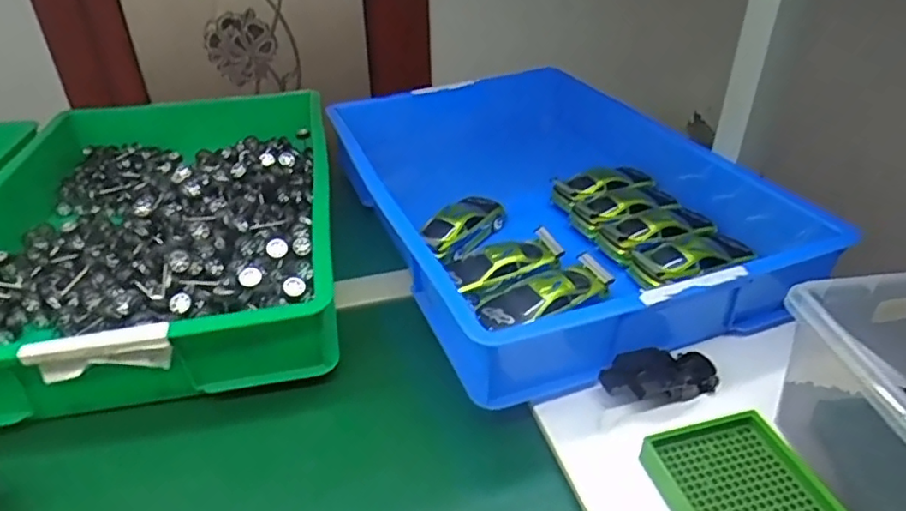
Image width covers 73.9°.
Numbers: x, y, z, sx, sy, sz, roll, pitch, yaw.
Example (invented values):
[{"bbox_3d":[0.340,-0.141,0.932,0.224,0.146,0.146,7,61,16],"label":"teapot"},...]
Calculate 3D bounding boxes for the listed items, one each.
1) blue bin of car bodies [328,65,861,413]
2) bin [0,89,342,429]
[{"bbox_3d":[0.095,-0.088,0.704,0.386,0.094,0.558,-13,36,-18],"label":"blue bin of car bodies"},{"bbox_3d":[-0.326,-0.063,0.684,0.366,0.092,0.560,-7,34,-10],"label":"bin"}]

